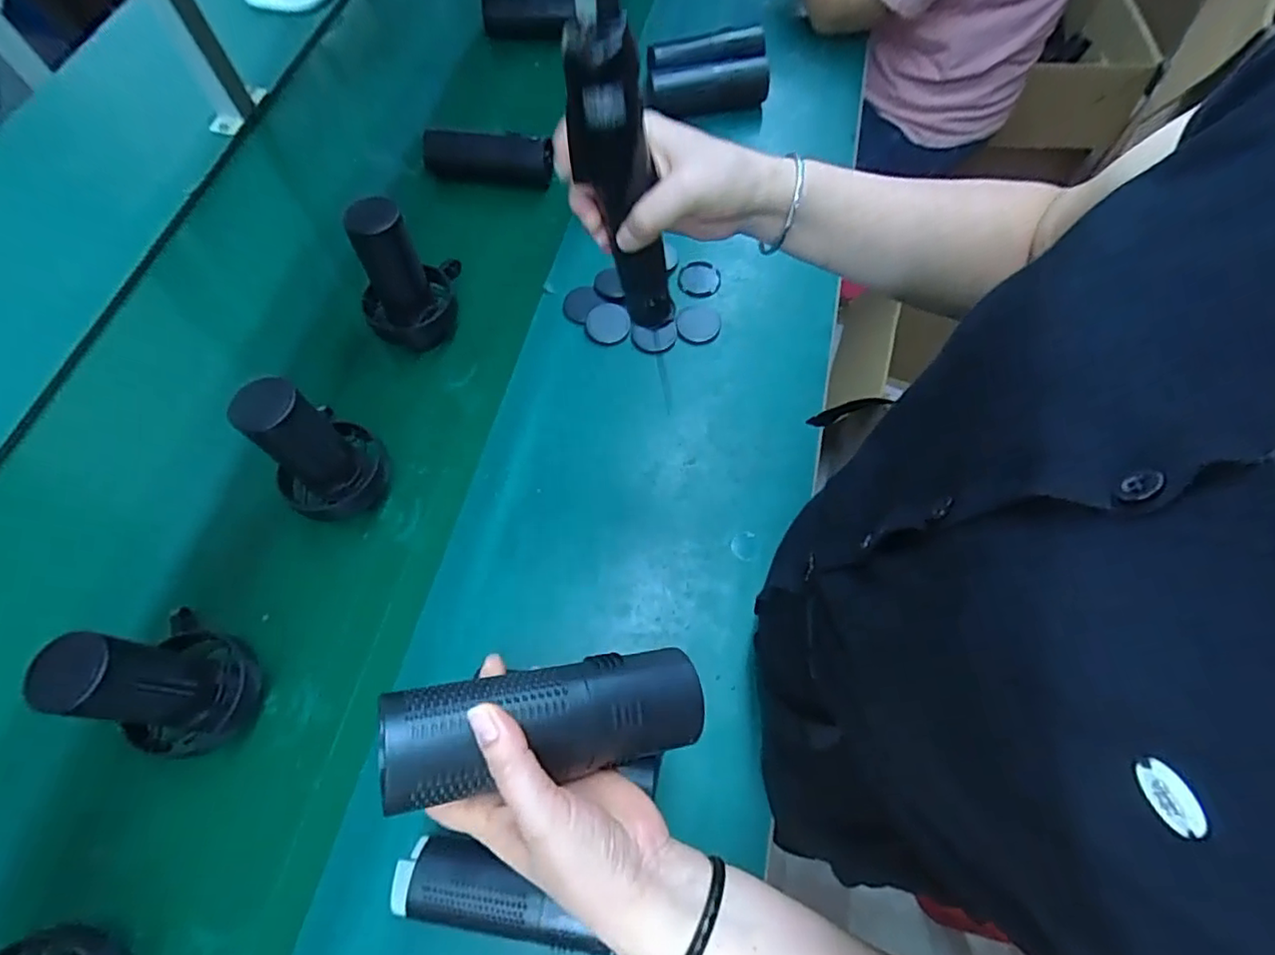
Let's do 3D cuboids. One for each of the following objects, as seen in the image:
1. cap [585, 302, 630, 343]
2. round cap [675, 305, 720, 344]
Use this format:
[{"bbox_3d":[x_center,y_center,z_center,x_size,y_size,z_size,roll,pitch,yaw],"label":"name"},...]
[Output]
[{"bbox_3d":[-0.033,-0.177,0.707,0.049,0.006,0.047,0,86,6],"label":"cap"},{"bbox_3d":[0.070,-0.177,0.712,0.050,0.004,0.050,0,64,0],"label":"round cap"}]

